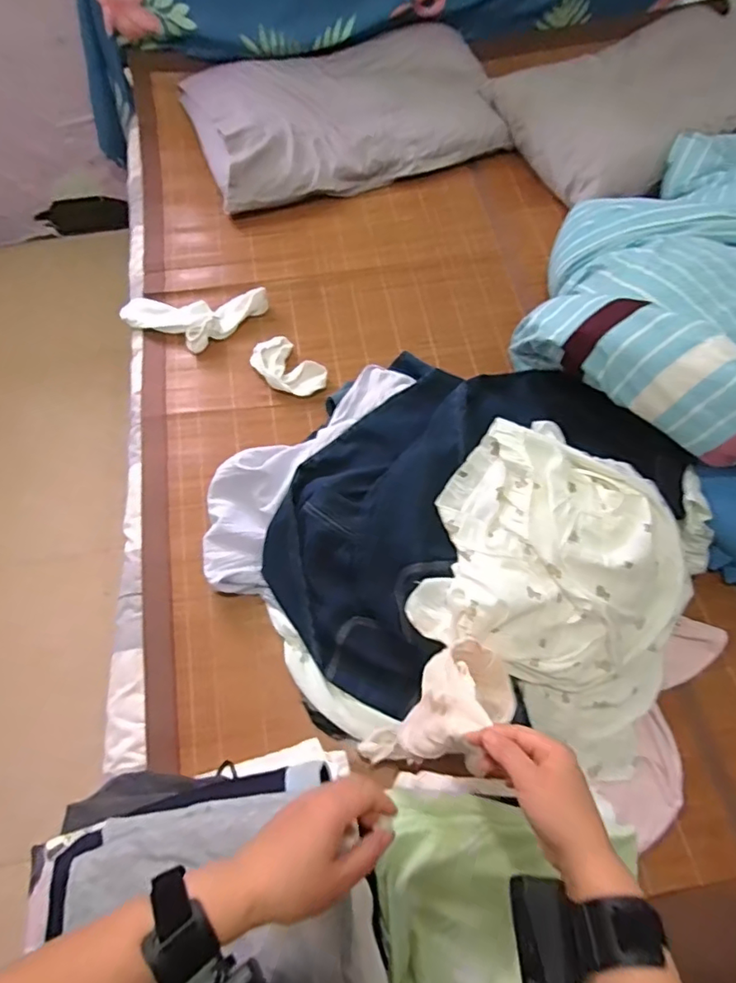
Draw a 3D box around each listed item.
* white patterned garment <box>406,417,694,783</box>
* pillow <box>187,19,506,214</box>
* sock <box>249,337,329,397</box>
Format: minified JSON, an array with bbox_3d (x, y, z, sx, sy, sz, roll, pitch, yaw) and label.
[{"bbox_3d":[0.267,0.126,0.768,0.386,0.147,0.373,33,69,15],"label":"white patterned garment"},{"bbox_3d":[-0.054,-0.863,1.276,0.669,0.109,0.385,-18,65,-8],"label":"pillow"},{"bbox_3d":[-0.144,-0.225,1.008,0.137,0.030,0.088,34,69,16],"label":"sock"}]

